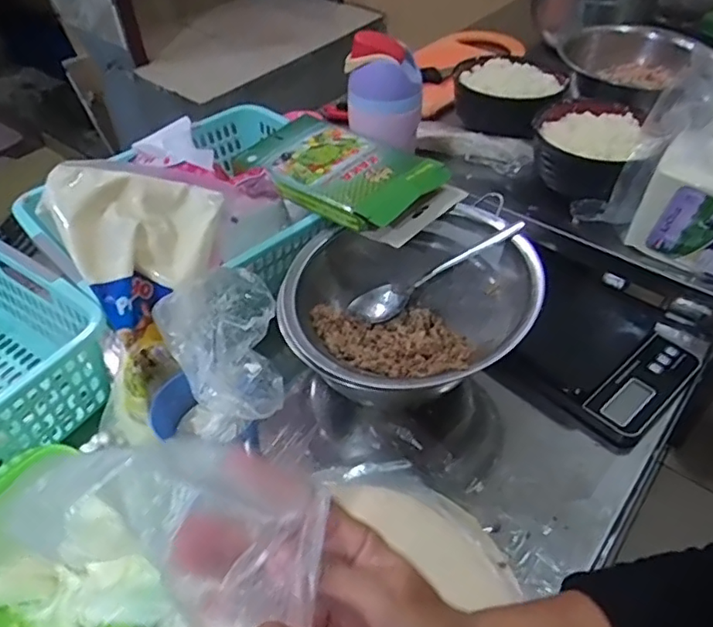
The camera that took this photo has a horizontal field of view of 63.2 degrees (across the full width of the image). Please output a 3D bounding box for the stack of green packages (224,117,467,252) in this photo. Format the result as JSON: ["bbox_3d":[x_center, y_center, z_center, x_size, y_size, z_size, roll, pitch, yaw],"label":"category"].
[{"bbox_3d":[-0.007,-0.145,0.583,0.207,0.030,0.129,33,54,29],"label":"stack of green packages"}]

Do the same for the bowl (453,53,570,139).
[{"bbox_3d":[0.185,-0.273,0.734,0.133,0.058,0.141,0,45,0],"label":"bowl"}]

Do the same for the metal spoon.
[{"bbox_3d":[0.072,-0.039,0.528,0.166,0.023,0.035,-30,46,11],"label":"metal spoon"}]

